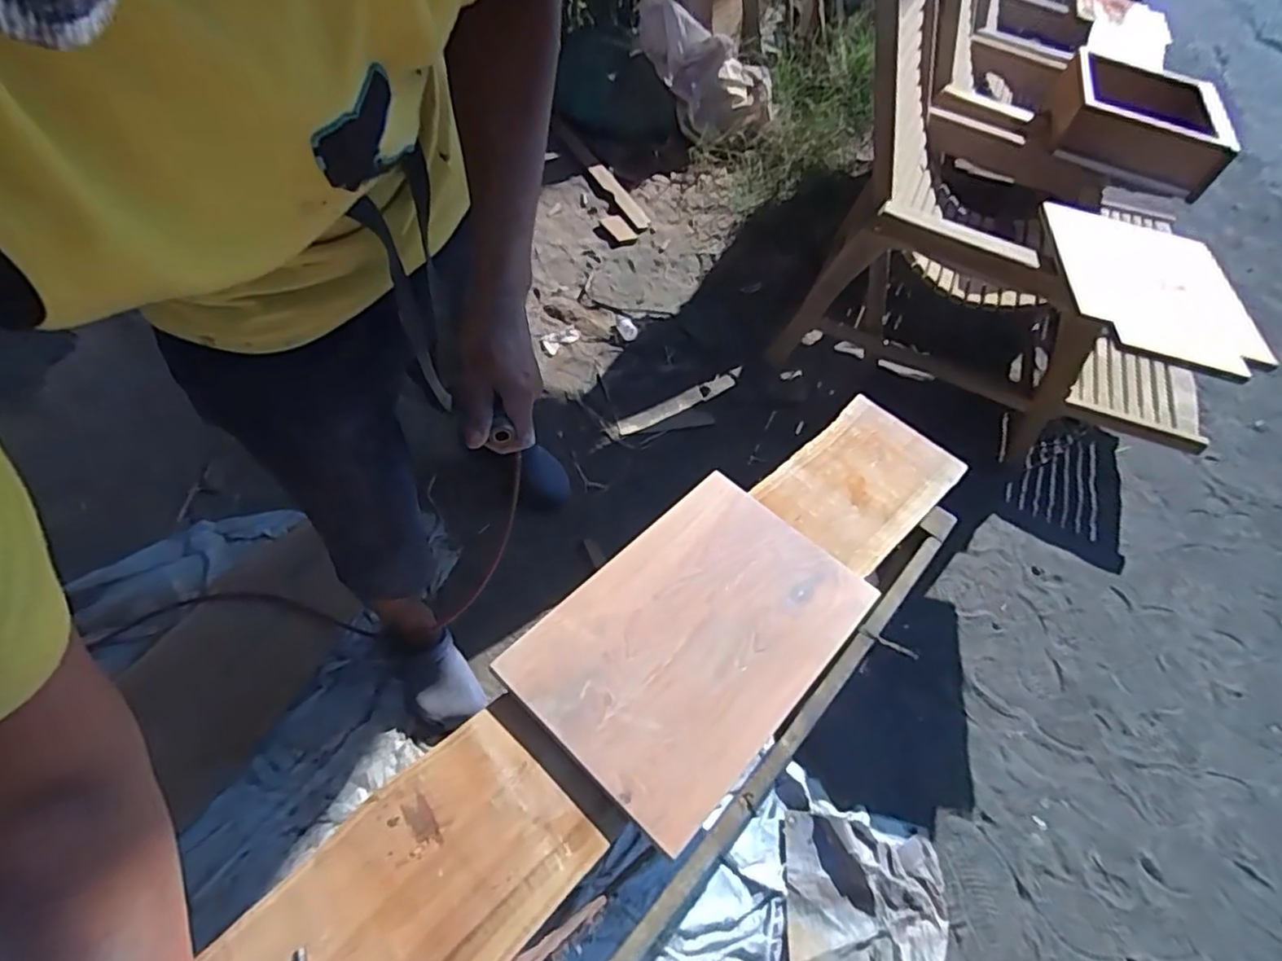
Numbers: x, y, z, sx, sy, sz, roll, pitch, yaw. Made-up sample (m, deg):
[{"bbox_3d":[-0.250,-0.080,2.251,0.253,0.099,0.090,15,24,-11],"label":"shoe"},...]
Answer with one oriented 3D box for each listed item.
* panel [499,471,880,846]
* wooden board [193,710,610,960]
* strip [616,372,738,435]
[{"bbox_3d":[0.067,0.184,0.795,0.282,0.022,0.416,39,57,20],"label":"panel"},{"bbox_3d":[-0.256,0.428,0.575,0.199,0.023,0.436,39,57,20],"label":"wooden board"},{"bbox_3d":[0.094,-0.204,1.692,0.386,0.023,0.051,-29,59,-26],"label":"strip"}]

